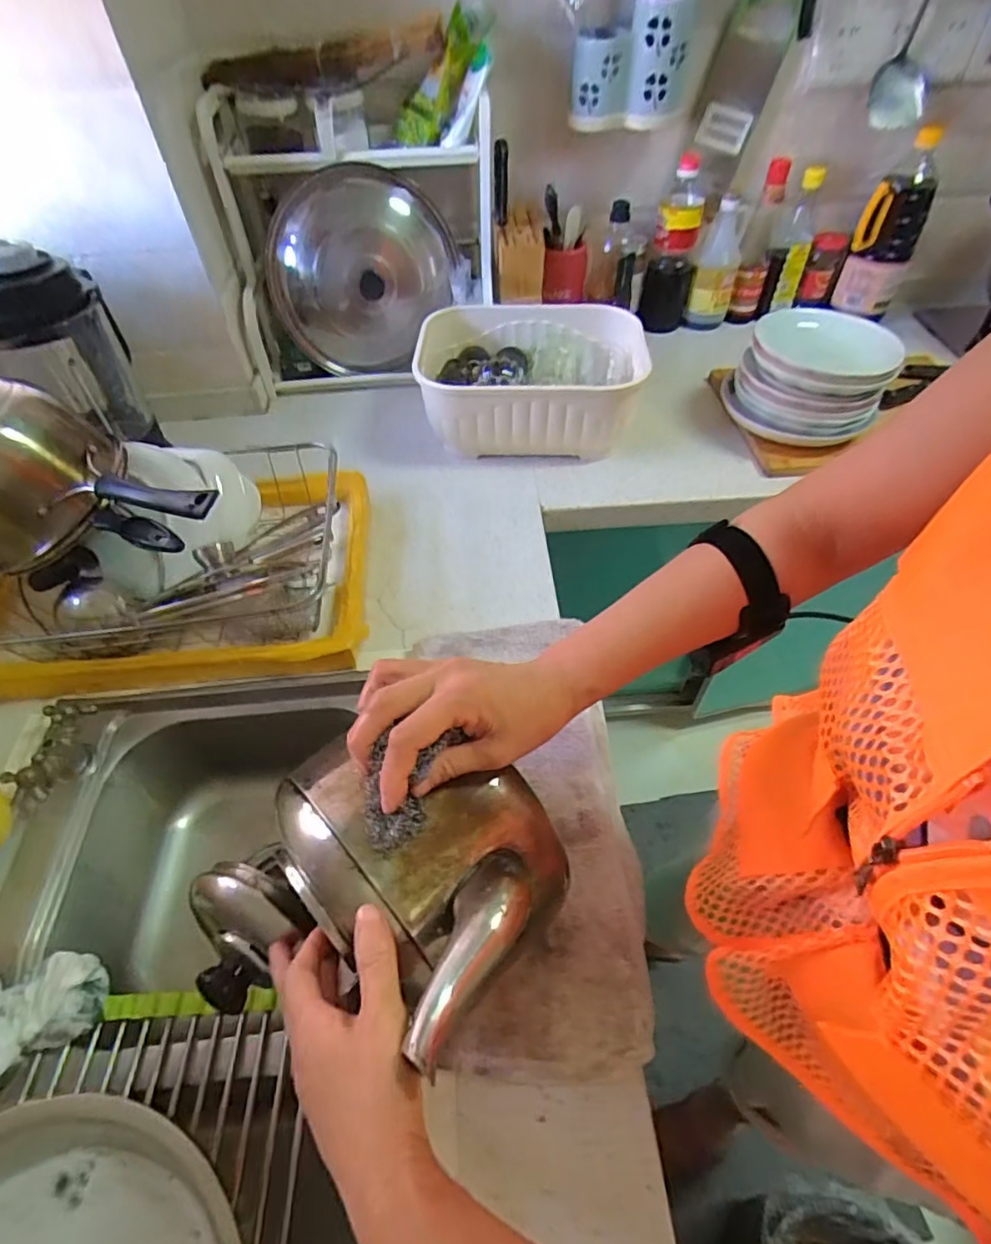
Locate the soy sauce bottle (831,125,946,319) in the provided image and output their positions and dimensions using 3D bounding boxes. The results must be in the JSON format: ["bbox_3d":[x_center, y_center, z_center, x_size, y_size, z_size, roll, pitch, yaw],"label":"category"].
[{"bbox_3d":[0.701,-0.694,1.035,0.105,0.250,0.082,23,56,19],"label":"soy sauce bottle"}]

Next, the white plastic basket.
[{"bbox_3d":[0.049,-0.367,0.913,0.325,0.141,0.265,2,52,4],"label":"white plastic basket"}]

